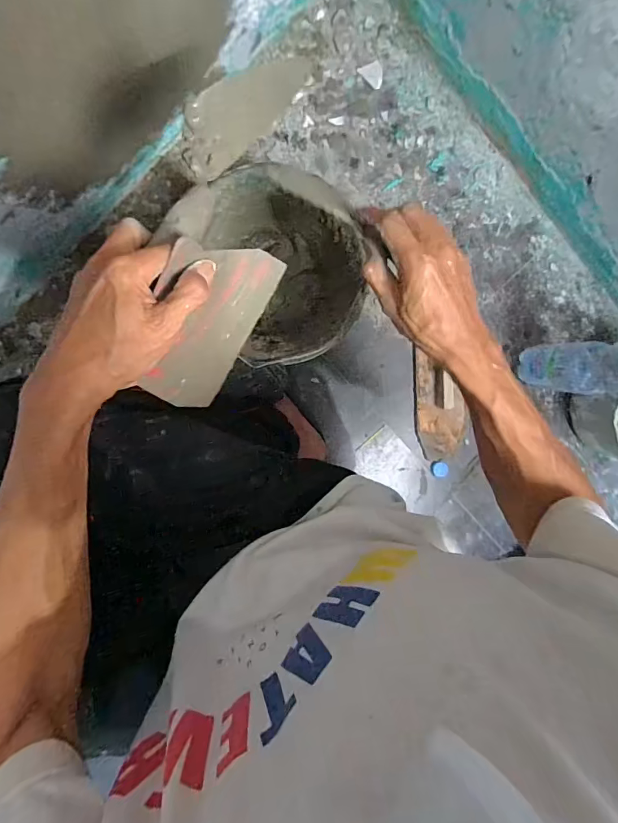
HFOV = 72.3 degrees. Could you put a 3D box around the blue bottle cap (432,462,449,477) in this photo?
[{"bbox_3d":[0.265,0.117,0.854,0.031,0.009,0.030,-1,97,-6],"label":"blue bottle cap"}]

